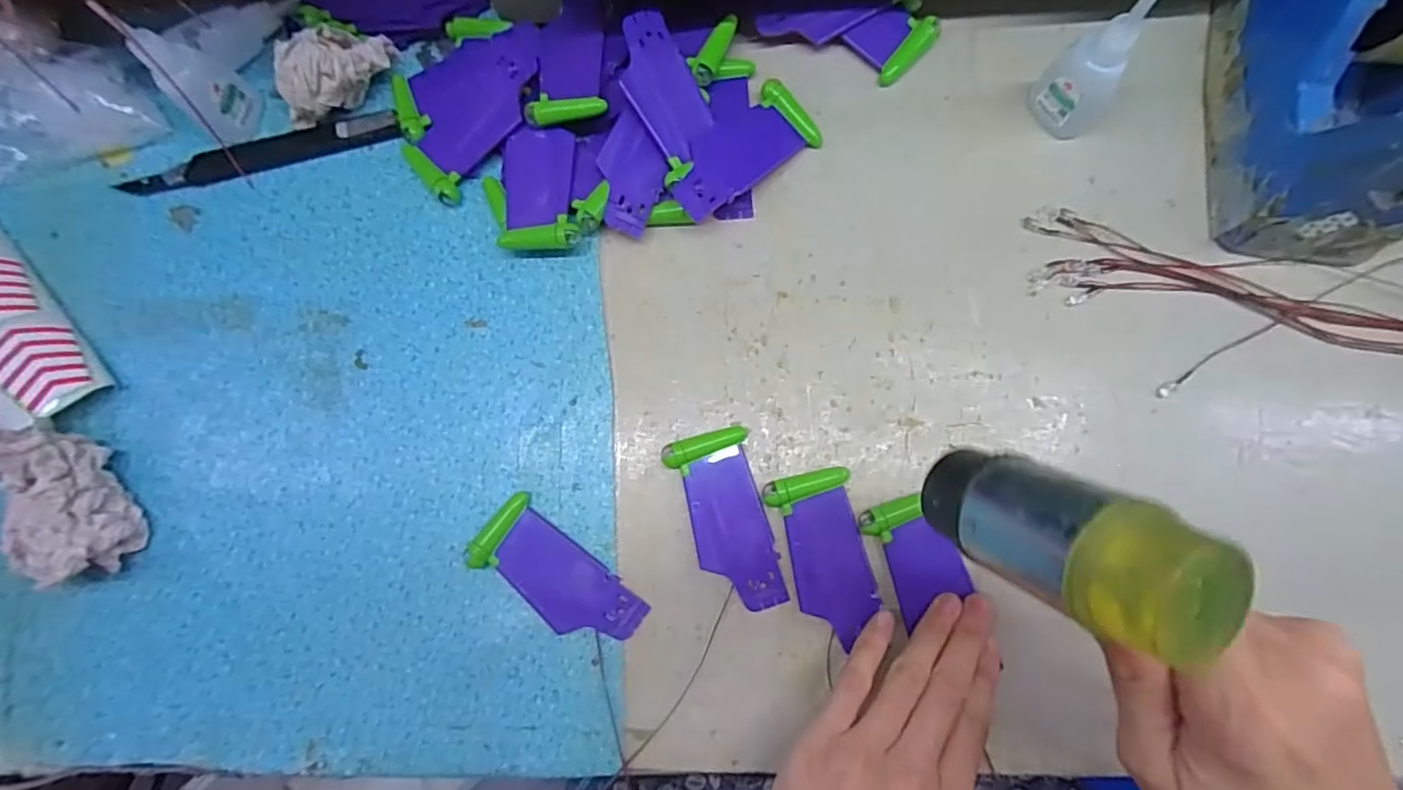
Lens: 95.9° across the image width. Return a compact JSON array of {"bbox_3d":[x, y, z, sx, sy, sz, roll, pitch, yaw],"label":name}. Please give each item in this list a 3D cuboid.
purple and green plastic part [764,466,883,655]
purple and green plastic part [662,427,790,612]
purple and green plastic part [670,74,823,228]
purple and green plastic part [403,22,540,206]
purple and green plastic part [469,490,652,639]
[{"bbox_3d":[0.062,0.078,0.312,0.040,0.008,0.080,-17,82,2],"label":"purple and green plastic part"},{"bbox_3d":[0.012,0.063,0.316,0.041,0.006,0.088,-15,82,2],"label":"purple and green plastic part"},{"bbox_3d":[0.021,-0.129,0.337,0.042,0.012,0.087,43,75,7],"label":"purple and green plastic part"},{"bbox_3d":[-0.135,-0.168,0.352,0.070,0.015,0.103,37,87,7],"label":"purple and green plastic part"},{"bbox_3d":[-0.072,0.092,0.316,0.089,0.010,0.039,40,87,7],"label":"purple and green plastic part"}]

